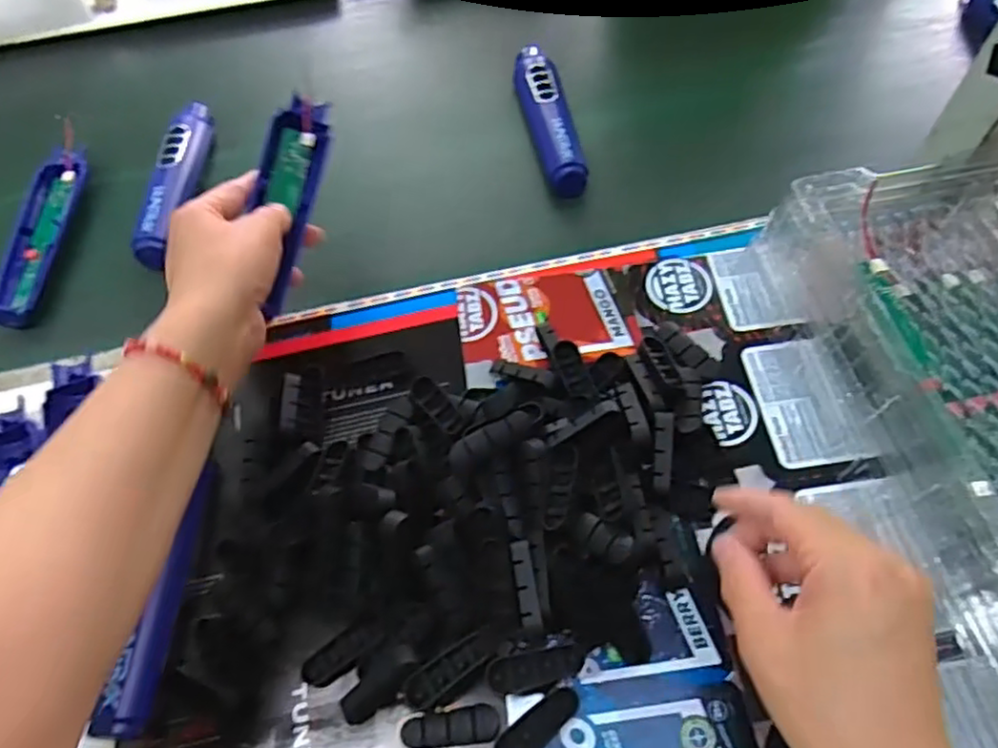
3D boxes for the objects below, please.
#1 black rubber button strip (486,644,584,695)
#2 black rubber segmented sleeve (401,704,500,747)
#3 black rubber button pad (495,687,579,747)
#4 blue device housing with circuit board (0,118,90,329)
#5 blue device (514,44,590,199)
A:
[{"bbox_3d":[0.018,0.143,0.322,0.047,0.004,0.017,-11,82,-5],"label":"black rubber button strip"},{"bbox_3d":[-0.023,0.173,0.326,0.046,0.012,0.016,-8,60,0],"label":"black rubber segmented sleeve"},{"bbox_3d":[0.019,0.171,0.324,0.047,0.007,0.015,-35,64,-15],"label":"black rubber button pad"},{"bbox_3d":[-0.359,-0.117,0.526,0.036,0.025,0.188,-1,60,3],"label":"blue device housing with circuit board"},{"bbox_3d":[0.040,-0.225,0.559,0.037,0.029,0.178,-11,60,-2],"label":"blue device"}]

